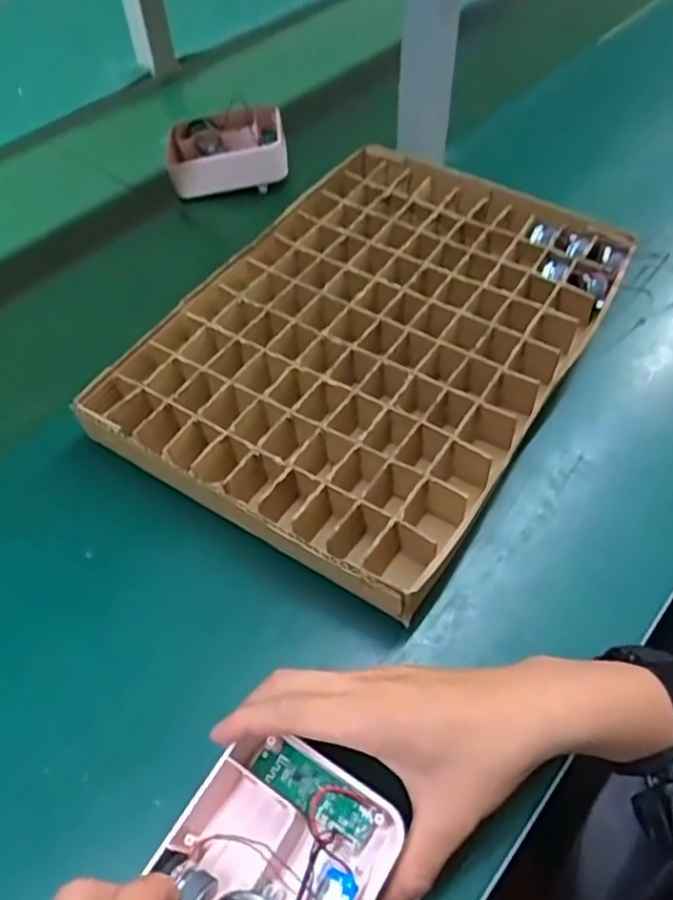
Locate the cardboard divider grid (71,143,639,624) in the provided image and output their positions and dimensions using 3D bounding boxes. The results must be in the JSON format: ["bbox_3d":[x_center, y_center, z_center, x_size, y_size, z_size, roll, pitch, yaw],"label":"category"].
[{"bbox_3d":[0.037,-0.099,0.554,0.286,0.052,0.418,27,58,20],"label":"cardboard divider grid"}]

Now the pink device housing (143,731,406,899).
[{"bbox_3d":[-0.036,0.210,0.323,0.096,0.042,0.122,28,59,20],"label":"pink device housing"}]

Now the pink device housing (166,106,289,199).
[{"bbox_3d":[-0.121,-0.330,0.731,0.125,0.053,0.104,-11,54,-7],"label":"pink device housing"}]

